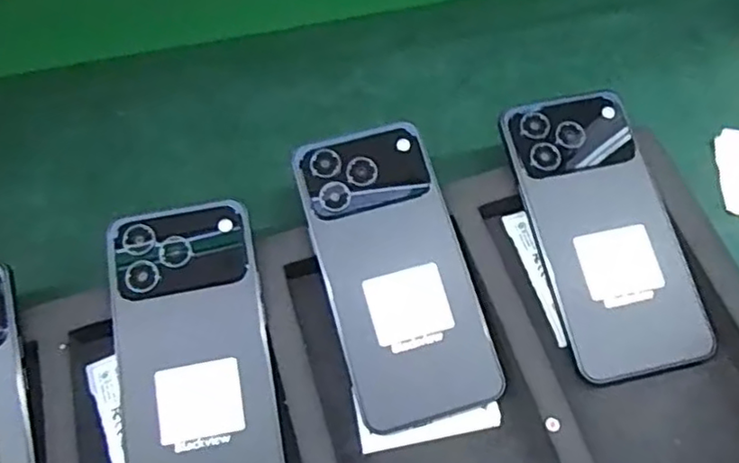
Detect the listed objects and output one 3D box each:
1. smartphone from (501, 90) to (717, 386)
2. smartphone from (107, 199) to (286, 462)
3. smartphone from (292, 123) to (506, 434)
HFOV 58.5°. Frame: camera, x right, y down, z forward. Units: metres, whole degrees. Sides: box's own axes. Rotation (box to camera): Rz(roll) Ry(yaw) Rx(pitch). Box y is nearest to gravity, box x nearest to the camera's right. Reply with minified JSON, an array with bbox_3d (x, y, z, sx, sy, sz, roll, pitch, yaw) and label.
[{"bbox_3d":[0.129,-0.002,0.366,0.072,0.006,0.162,-13,73,-4],"label":"smartphone"},{"bbox_3d":[-0.090,0.065,0.336,0.074,0.010,0.165,-10,74,-3],"label":"smartphone"},{"bbox_3d":[0.012,0.019,0.357,0.072,0.009,0.164,-16,76,-6],"label":"smartphone"}]

